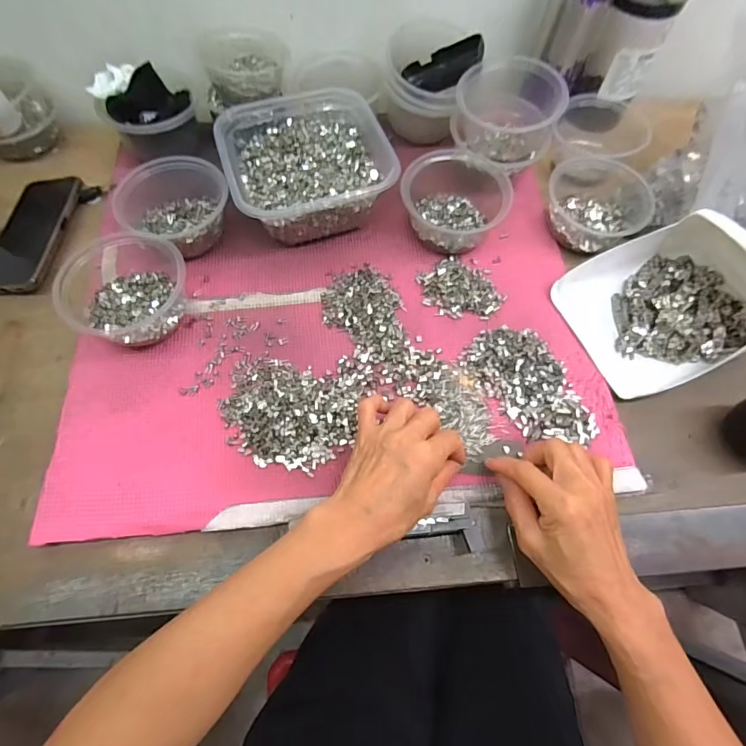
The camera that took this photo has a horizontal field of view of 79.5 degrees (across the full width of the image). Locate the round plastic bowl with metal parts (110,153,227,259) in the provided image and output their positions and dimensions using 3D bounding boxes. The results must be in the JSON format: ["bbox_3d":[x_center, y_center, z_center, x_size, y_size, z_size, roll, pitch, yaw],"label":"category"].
[{"bbox_3d":[-0.214,-0.182,0.492,0.118,0.068,0.108,0,64,-1],"label":"round plastic bowl with metal parts"}]

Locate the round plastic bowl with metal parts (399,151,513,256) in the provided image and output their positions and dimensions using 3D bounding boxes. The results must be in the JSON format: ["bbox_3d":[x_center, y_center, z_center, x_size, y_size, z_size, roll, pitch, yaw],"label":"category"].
[{"bbox_3d":[0.089,-0.200,0.506,0.112,0.057,0.117,1,64,-1],"label":"round plastic bowl with metal parts"}]

